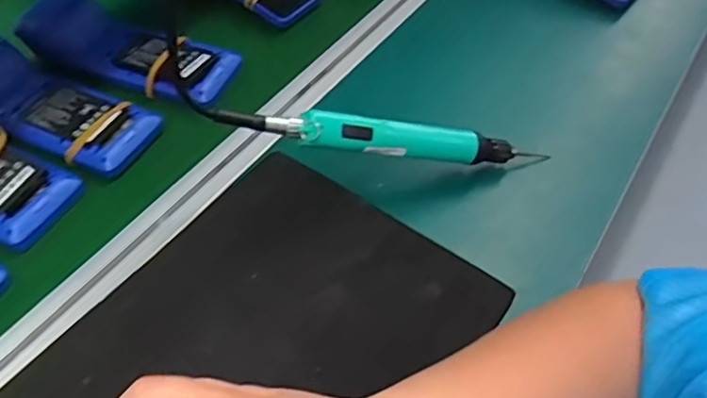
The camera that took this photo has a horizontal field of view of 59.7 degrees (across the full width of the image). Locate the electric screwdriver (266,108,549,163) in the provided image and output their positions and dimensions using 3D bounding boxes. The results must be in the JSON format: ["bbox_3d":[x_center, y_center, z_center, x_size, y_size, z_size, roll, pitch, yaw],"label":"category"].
[{"bbox_3d":[0.057,-0.049,0.523,0.261,0.029,0.025,4,50,-27],"label":"electric screwdriver"}]

